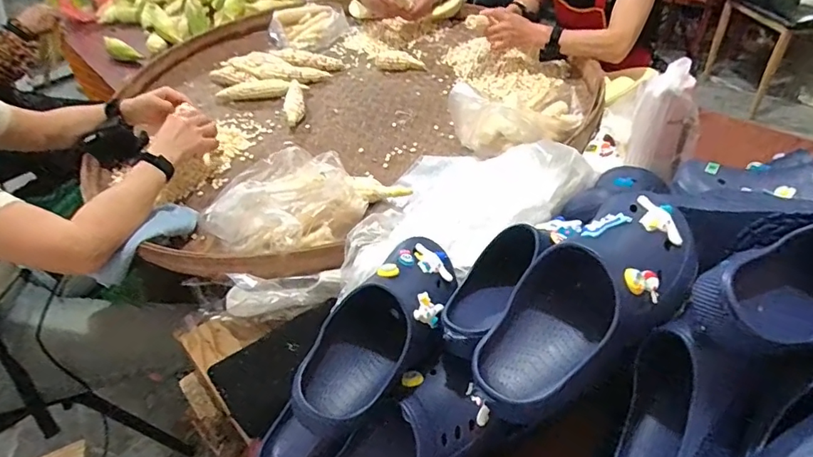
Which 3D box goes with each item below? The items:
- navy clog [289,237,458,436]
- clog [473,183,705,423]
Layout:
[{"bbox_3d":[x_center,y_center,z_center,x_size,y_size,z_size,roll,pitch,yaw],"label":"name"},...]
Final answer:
[{"bbox_3d":[-0.022,0.107,0.535,0.096,0.087,0.253,18,47,26],"label":"navy clog"},{"bbox_3d":[0.185,0.079,0.482,0.275,0.116,0.114,-39,48,-8],"label":"clog"}]

